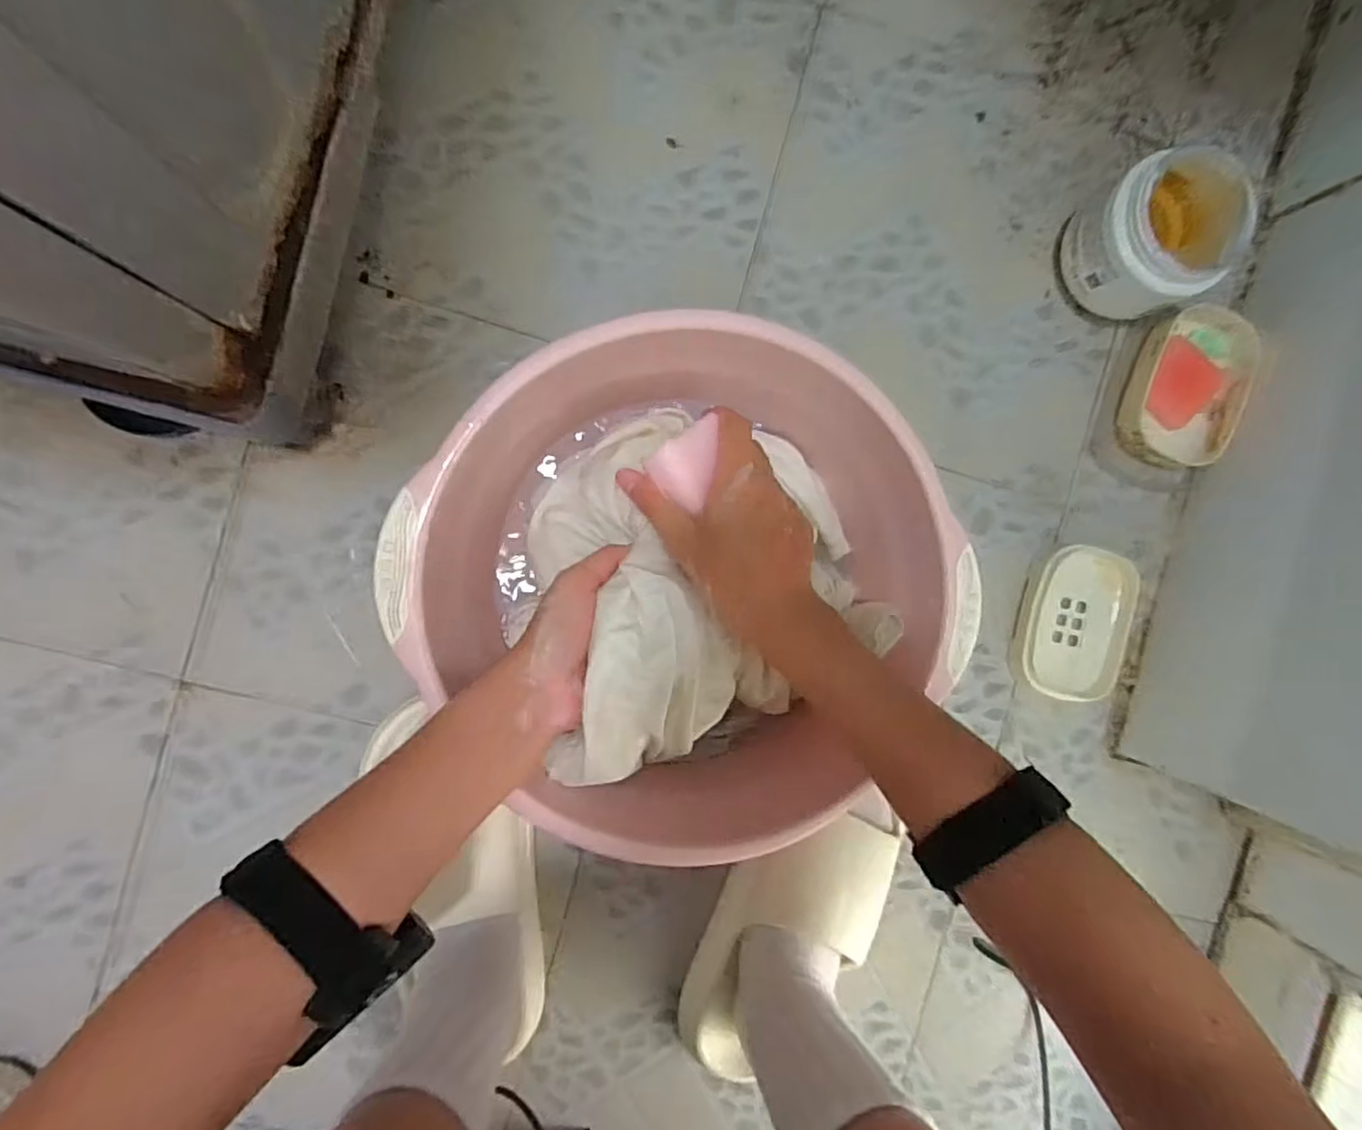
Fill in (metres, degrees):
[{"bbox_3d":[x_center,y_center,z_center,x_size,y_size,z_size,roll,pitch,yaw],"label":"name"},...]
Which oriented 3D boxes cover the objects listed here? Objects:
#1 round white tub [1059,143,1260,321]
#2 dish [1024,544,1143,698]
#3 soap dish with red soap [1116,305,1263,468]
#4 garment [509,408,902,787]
[{"bbox_3d":[0.336,-0.235,0.477,0.081,0.096,0.096,-25,95,-5],"label":"round white tub"},{"bbox_3d":[0.320,0.047,0.524,0.091,0.023,0.120,6,92,-7],"label":"dish"},{"bbox_3d":[0.400,-0.143,0.517,0.084,0.032,0.130,16,90,-7],"label":"soap dish with red soap"},{"bbox_3d":[0.013,0.004,0.404,0.234,0.099,0.201,-19,94,-5],"label":"garment"}]

